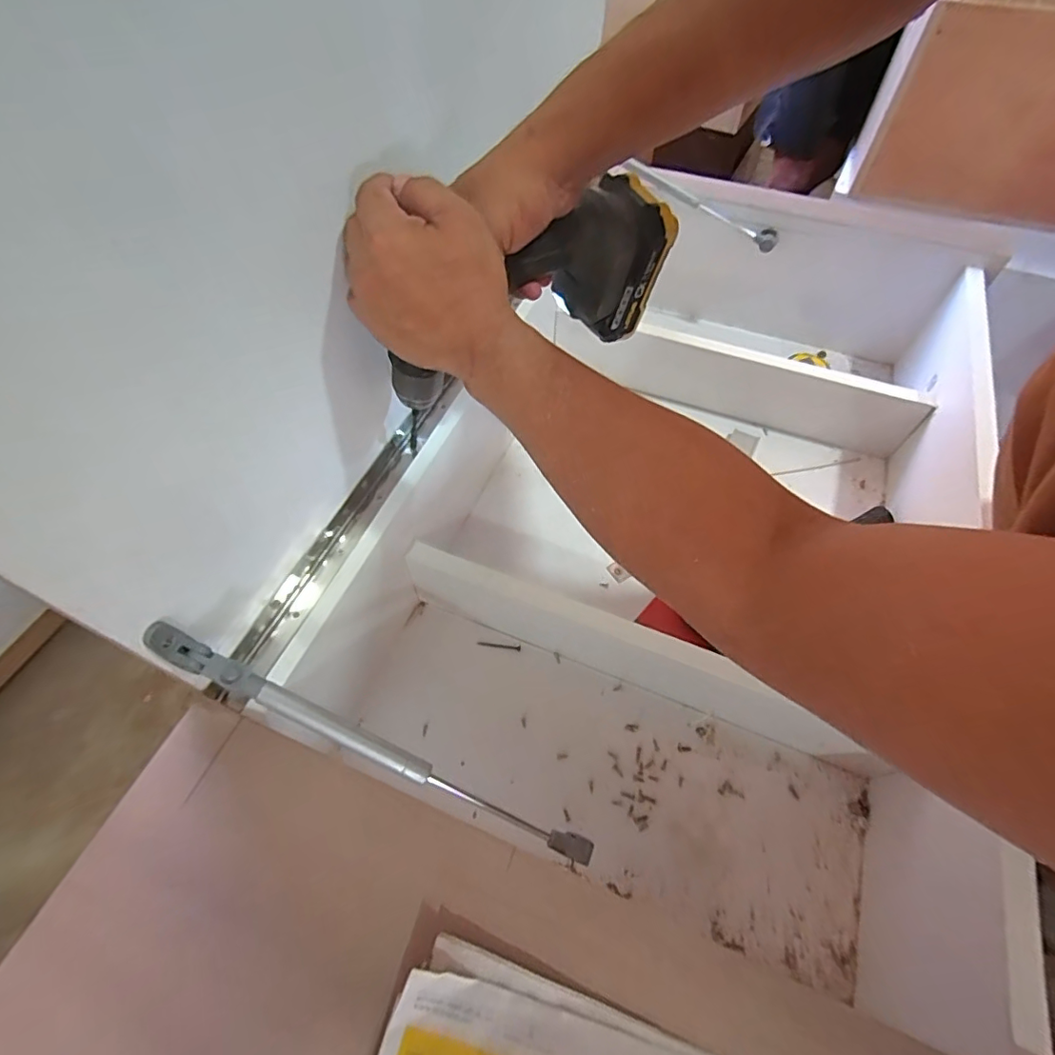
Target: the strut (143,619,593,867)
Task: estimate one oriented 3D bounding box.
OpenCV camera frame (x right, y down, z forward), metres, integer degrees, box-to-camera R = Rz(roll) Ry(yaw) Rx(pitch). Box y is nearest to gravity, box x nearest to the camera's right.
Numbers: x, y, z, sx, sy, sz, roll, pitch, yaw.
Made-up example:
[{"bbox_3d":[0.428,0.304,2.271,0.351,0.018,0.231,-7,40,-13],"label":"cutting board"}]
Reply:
[{"bbox_3d":[-0.092,0.141,0.337,0.304,0.029,0.017,30,58,-5],"label":"strut"}]

